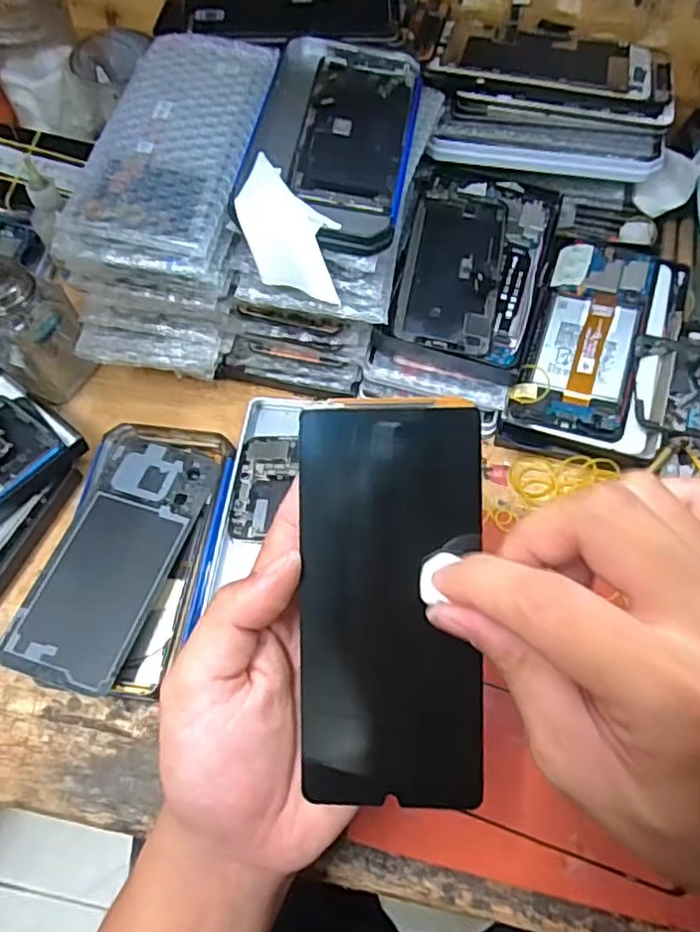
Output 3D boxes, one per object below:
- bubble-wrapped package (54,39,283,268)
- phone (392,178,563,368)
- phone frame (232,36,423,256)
[{"bbox_3d":[-0.102,-0.200,0.386,0.085,0.025,0.175,9,64,5],"label":"bubble-wrapped package"},{"bbox_3d":[0.092,-0.149,0.458,0.100,0.011,0.161,16,68,-1],"label":"phone"},{"bbox_3d":[-0.009,-0.206,0.395,0.094,0.010,0.179,12,64,-2],"label":"phone frame"}]

